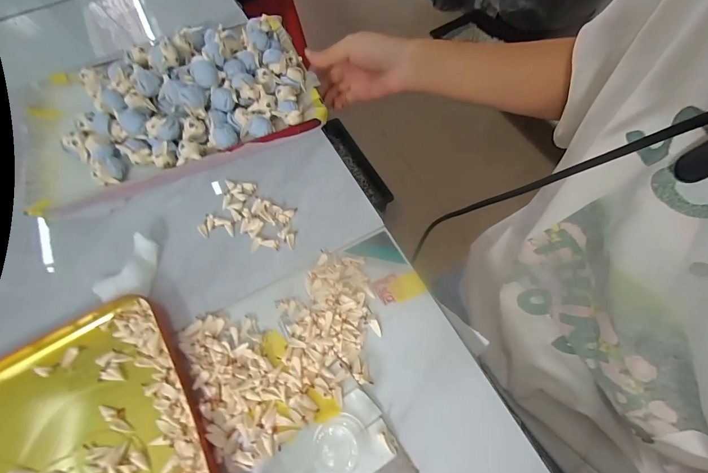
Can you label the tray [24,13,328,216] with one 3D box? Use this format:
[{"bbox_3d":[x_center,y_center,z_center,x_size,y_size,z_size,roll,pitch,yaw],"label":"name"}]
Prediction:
[{"bbox_3d":[-0.201,-0.154,0.345,0.301,0.062,0.196,-18,63,-9],"label":"tray"}]

